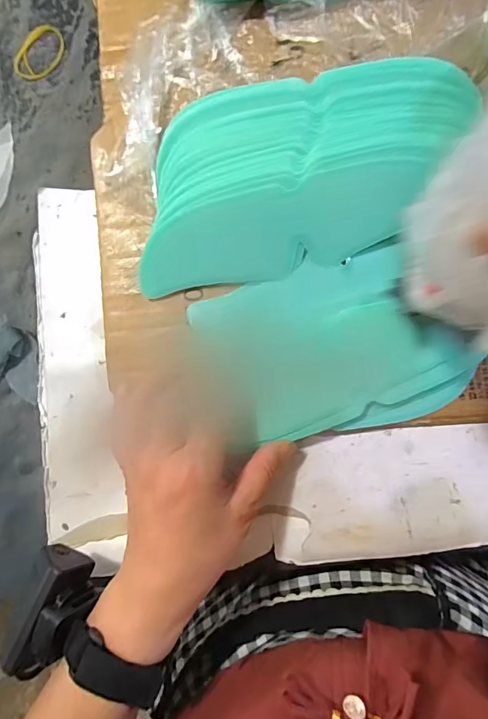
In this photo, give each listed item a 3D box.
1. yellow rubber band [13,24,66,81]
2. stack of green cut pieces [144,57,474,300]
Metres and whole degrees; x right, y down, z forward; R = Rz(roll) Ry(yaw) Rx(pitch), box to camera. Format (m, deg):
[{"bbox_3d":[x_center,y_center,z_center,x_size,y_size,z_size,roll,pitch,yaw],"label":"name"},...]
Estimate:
[{"bbox_3d":[-0.165,-0.250,0.341,0.033,0.004,0.049,22,88,4],"label":"yellow rubber band"},{"bbox_3d":[0.033,-0.134,0.289,0.232,0.059,0.135,-8,87,2],"label":"stack of green cut pieces"}]

